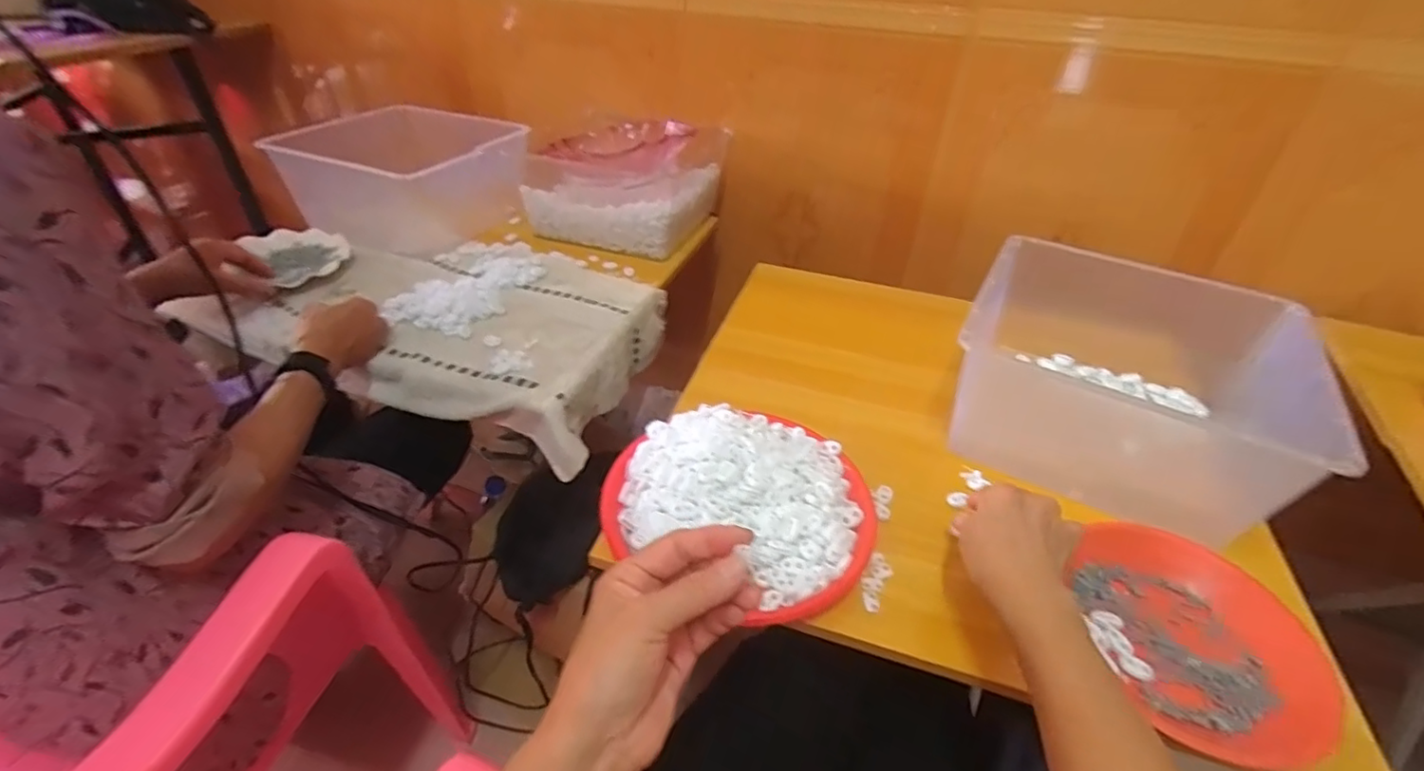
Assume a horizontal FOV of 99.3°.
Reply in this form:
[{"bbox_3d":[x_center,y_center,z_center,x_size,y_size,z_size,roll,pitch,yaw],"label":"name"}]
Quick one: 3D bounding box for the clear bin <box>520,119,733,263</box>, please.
[{"bbox_3d":[-0.154,-0.362,1.056,0.297,0.146,0.267,12,40,13],"label":"clear bin"}]

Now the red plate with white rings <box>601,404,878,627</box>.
[{"bbox_3d":[0.025,0.098,0.545,0.232,0.040,0.210,21,43,23],"label":"red plate with white rings"}]

